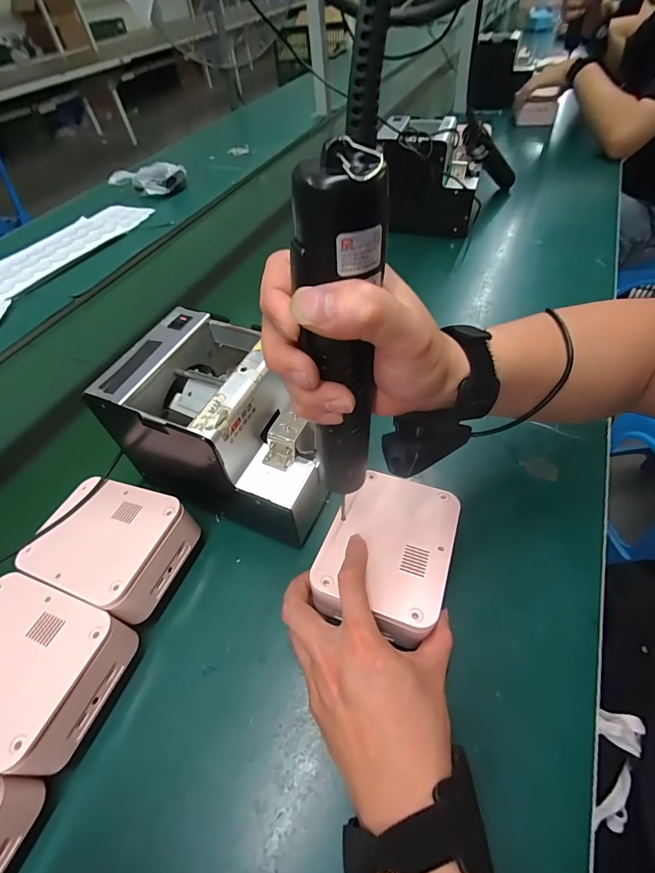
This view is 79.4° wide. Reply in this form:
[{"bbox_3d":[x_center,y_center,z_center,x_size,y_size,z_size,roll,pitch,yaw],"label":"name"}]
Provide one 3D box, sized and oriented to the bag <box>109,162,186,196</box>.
[{"bbox_3d":[-0.457,-0.656,1.008,0.167,0.051,0.108,9,54,13],"label":"bag"}]

